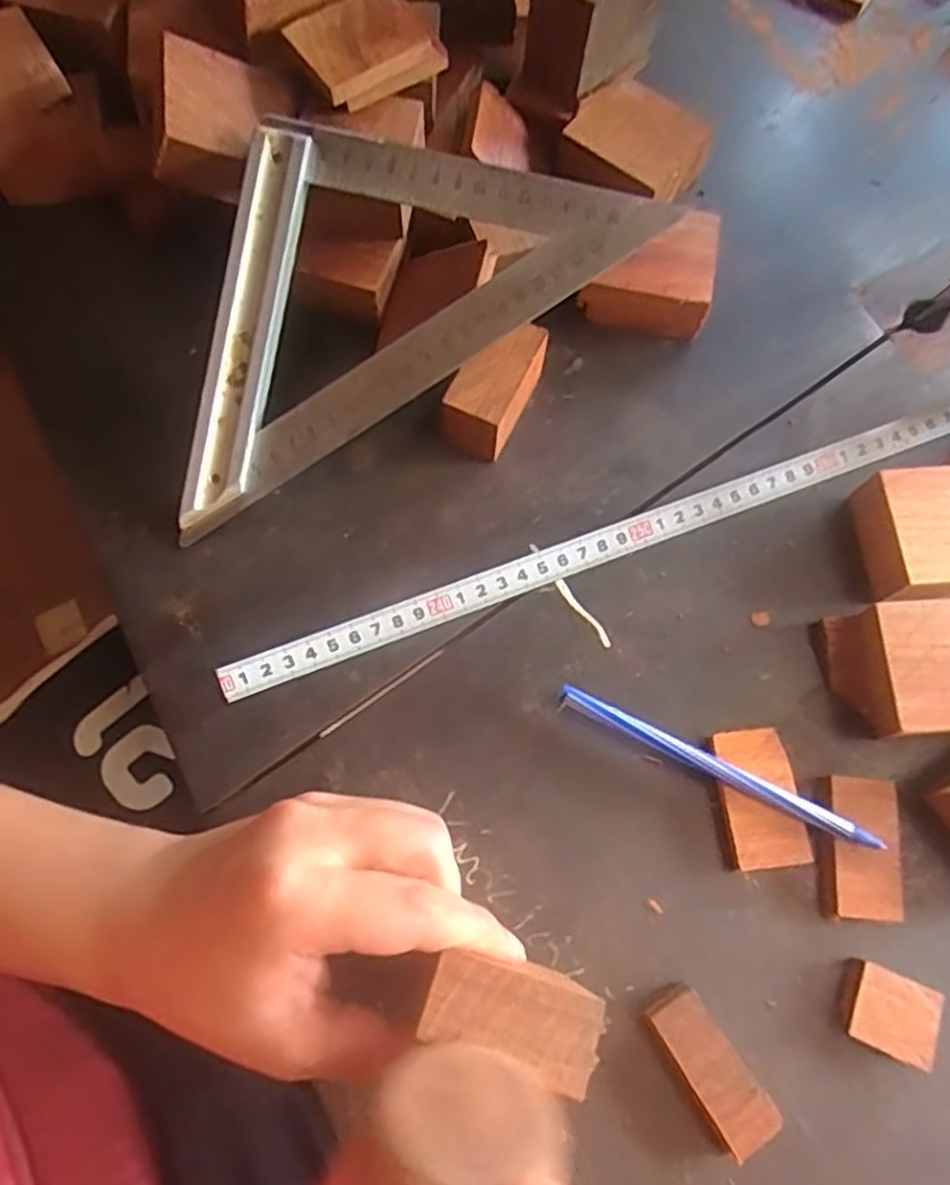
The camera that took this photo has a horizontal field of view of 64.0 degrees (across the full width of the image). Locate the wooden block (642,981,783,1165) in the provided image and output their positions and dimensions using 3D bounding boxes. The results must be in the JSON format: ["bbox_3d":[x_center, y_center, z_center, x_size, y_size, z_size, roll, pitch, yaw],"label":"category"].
[{"bbox_3d":[0.087,0.176,0.281,0.023,0.011,0.055,-30,75,-10],"label":"wooden block"}]

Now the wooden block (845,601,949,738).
[{"bbox_3d":[0.195,0.034,0.324,0.062,0.030,0.053,-2,72,-2],"label":"wooden block"}]

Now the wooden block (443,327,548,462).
[{"bbox_3d":[0.010,-0.094,0.354,0.027,0.036,0.060,29,74,8],"label":"wooden block"}]

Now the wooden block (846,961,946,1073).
[{"bbox_3d":[0.158,0.161,0.290,0.032,0.010,0.028,23,73,6],"label":"wooden block"}]

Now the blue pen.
[{"bbox_3d":[0.098,0.071,0.311,0.134,0.009,0.008,25,73,7],"label":"blue pen"}]

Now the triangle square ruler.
[{"bbox_3d":[-0.050,-0.144,0.336,0.248,0.020,0.122,-32,91,0],"label":"triangle square ruler"}]

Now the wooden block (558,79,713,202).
[{"bbox_3d":[0.084,-0.230,0.400,0.065,0.033,0.056,33,75,9],"label":"wooden block"}]

